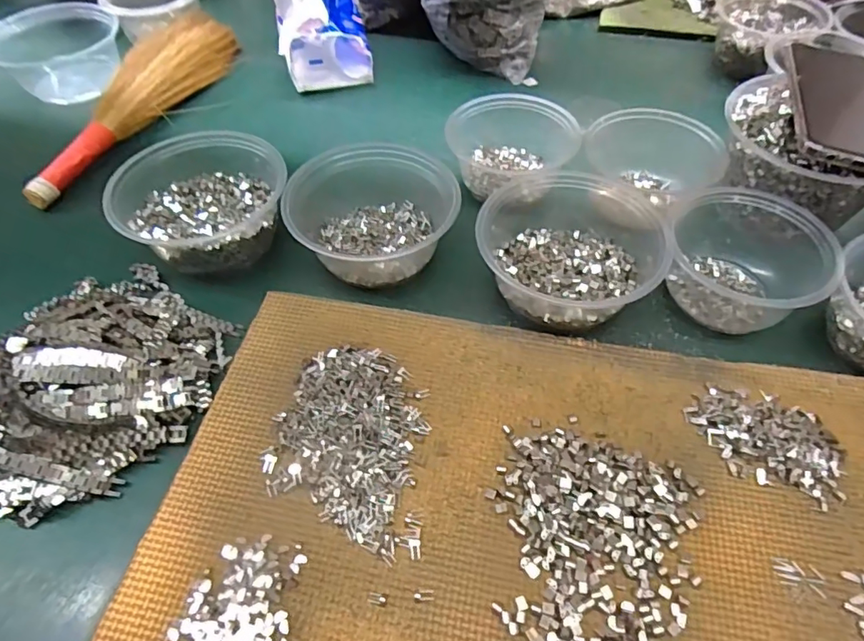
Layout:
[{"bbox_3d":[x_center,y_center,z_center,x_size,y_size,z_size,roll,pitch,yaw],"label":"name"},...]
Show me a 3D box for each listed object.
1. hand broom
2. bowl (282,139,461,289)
[{"bbox_3d":[-0.312,-0.238,0.570,0.053,0.048,0.322,18,57,14],"label":"hand broom"},{"bbox_3d":[-0.044,-0.088,0.444,0.132,0.070,0.118,8,56,7],"label":"bowl"}]

